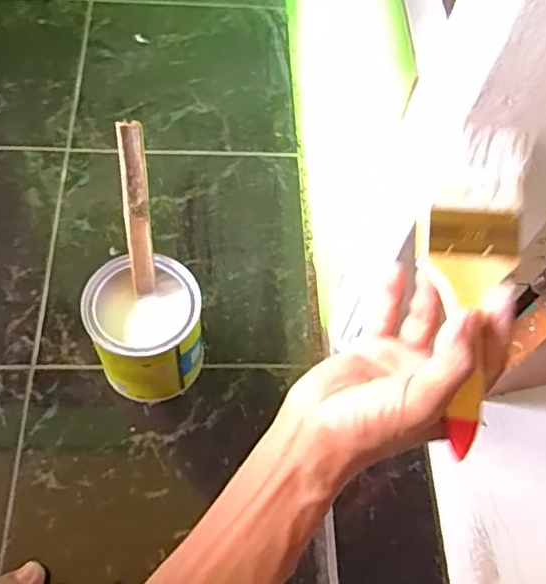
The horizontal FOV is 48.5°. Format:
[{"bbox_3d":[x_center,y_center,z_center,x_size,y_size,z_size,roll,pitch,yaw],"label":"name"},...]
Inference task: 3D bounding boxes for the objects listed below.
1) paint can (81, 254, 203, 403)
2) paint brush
[{"bbox_3d":[-0.123,0.041,0.601,0.099,0.122,0.098,2,61,-3],"label":"paint can"},{"bbox_3d":[0.109,0.000,0.337,0.050,0.016,0.174,6,90,-1],"label":"paint brush"}]

